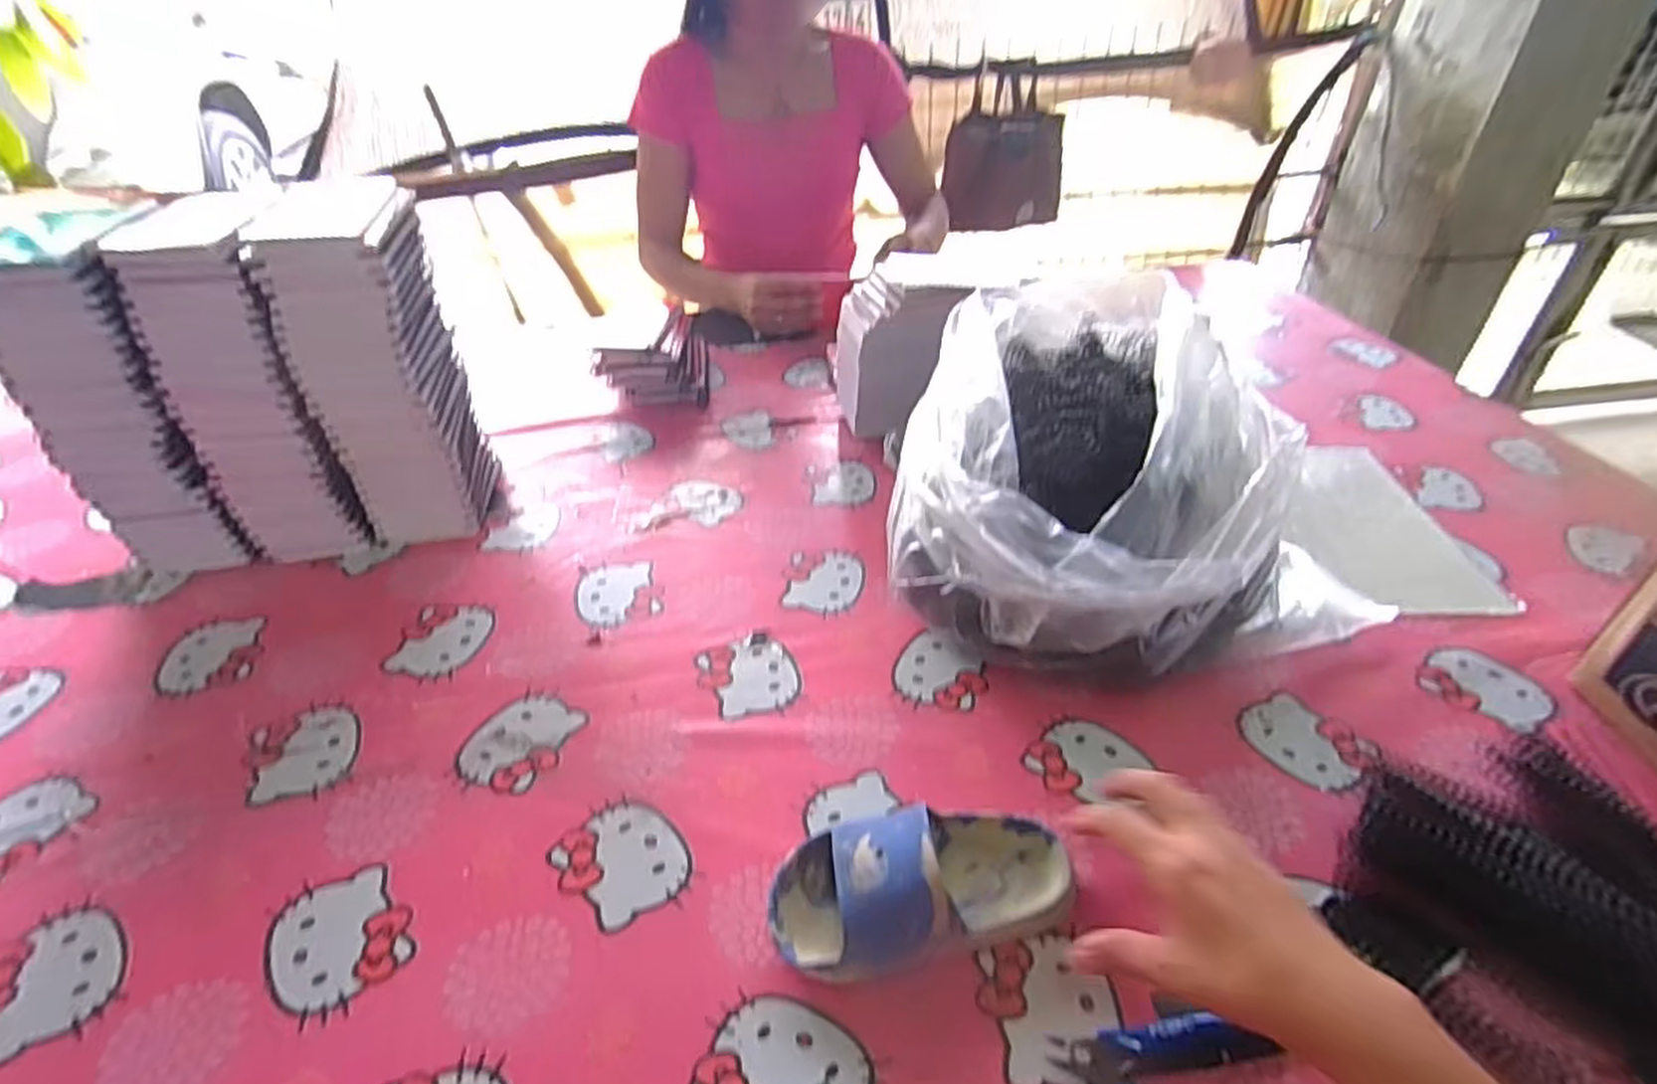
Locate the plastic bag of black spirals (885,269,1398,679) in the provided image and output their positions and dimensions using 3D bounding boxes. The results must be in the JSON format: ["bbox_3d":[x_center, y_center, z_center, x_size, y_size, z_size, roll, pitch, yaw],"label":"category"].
[{"bbox_3d":[0.206,-0.058,0.666,0.335,0.186,0.351,-15,41,-17],"label":"plastic bag of black spirals"}]

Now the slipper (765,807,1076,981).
[{"bbox_3d":[0.055,0.192,0.457,0.171,0.061,0.085,-11,40,-12],"label":"slipper"}]

